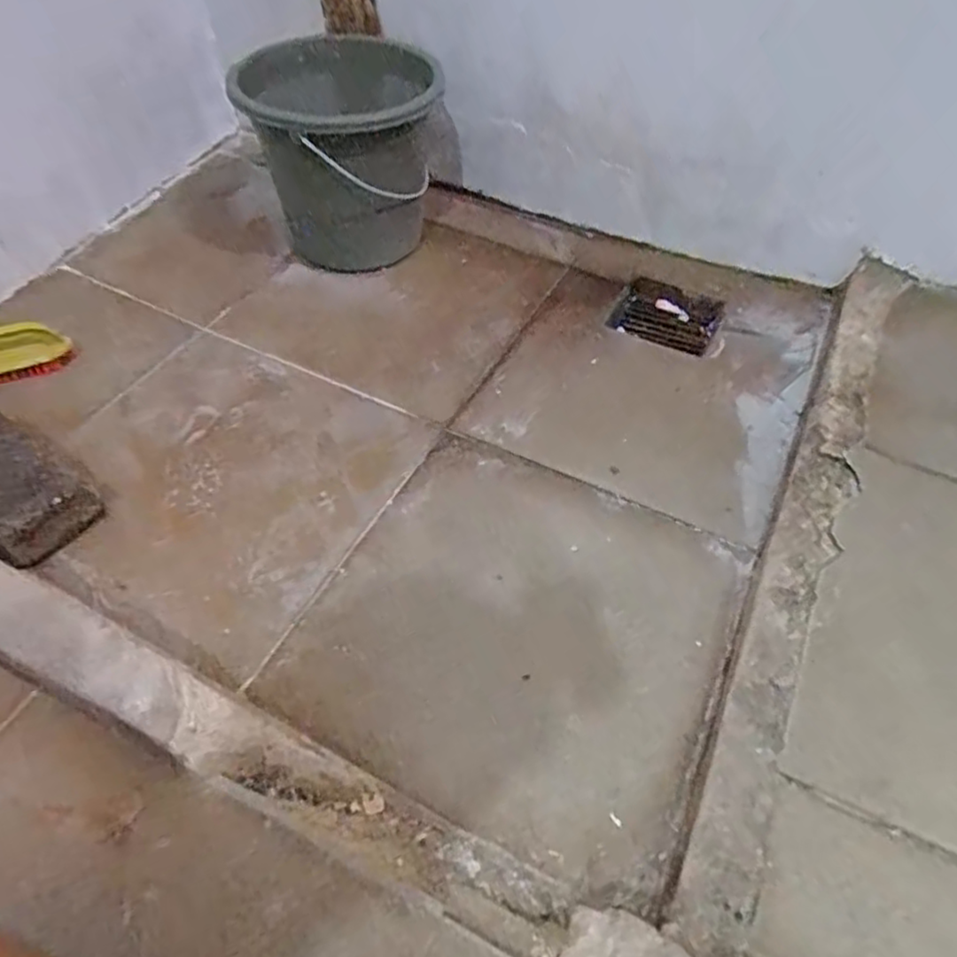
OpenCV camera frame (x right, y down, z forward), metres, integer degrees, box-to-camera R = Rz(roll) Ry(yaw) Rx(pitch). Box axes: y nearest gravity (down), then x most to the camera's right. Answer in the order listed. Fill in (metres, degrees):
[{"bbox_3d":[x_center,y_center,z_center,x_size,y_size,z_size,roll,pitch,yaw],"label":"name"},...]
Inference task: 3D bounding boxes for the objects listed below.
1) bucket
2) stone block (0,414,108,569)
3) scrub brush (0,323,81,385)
[{"bbox_3d":[-0.188,-0.479,1.013,0.252,0.274,0.255,0,52,0],"label":"bucket"},{"bbox_3d":[-0.525,0.005,0.748,0.206,0.076,0.132,33,60,24],"label":"stone block"},{"bbox_3d":[-0.613,-0.170,0.888,0.145,0.069,0.045,-15,32,-8],"label":"scrub brush"}]

